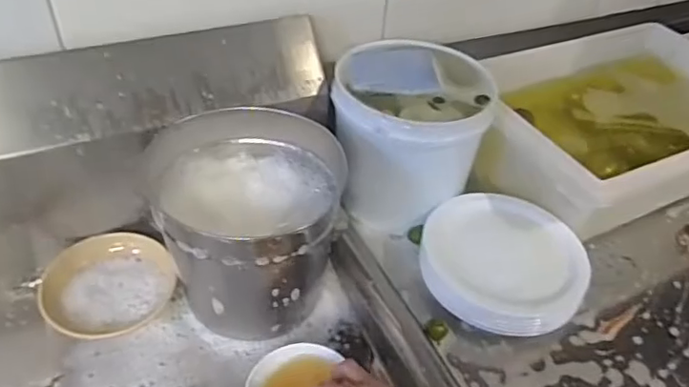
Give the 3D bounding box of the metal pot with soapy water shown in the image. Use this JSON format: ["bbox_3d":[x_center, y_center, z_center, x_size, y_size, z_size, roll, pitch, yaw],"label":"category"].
[{"bbox_3d":[-0.103,0.038,0.660,0.190,0.185,0.197,3,43,-3],"label":"metal pot with soapy water"}]

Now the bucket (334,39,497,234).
[{"bbox_3d":[0.077,-0.070,0.734,0.179,0.172,0.158,3,43,-3],"label":"bucket"}]

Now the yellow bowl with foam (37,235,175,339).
[{"bbox_3d":[-0.269,0.110,0.663,0.138,0.051,0.122,-6,45,-12],"label":"yellow bowl with foam"}]

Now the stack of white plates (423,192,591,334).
[{"bbox_3d":[0.186,0.082,0.681,0.176,0.054,0.174,-9,45,-15],"label":"stack of white plates"}]

